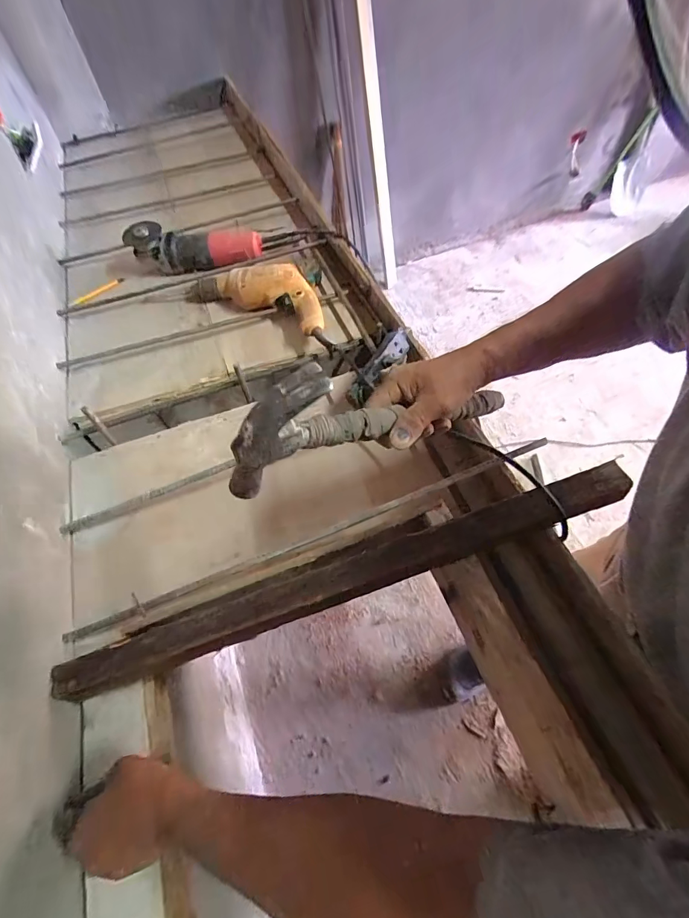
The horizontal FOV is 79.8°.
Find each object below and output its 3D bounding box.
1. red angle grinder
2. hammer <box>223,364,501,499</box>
[{"bbox_3d":[-0.321,-0.458,0.888,0.285,0.081,0.096,-5,57,1],"label":"red angle grinder"},{"bbox_3d":[0.053,-0.042,0.402,0.330,0.112,0.025,-12,53,-36],"label":"hammer"}]

